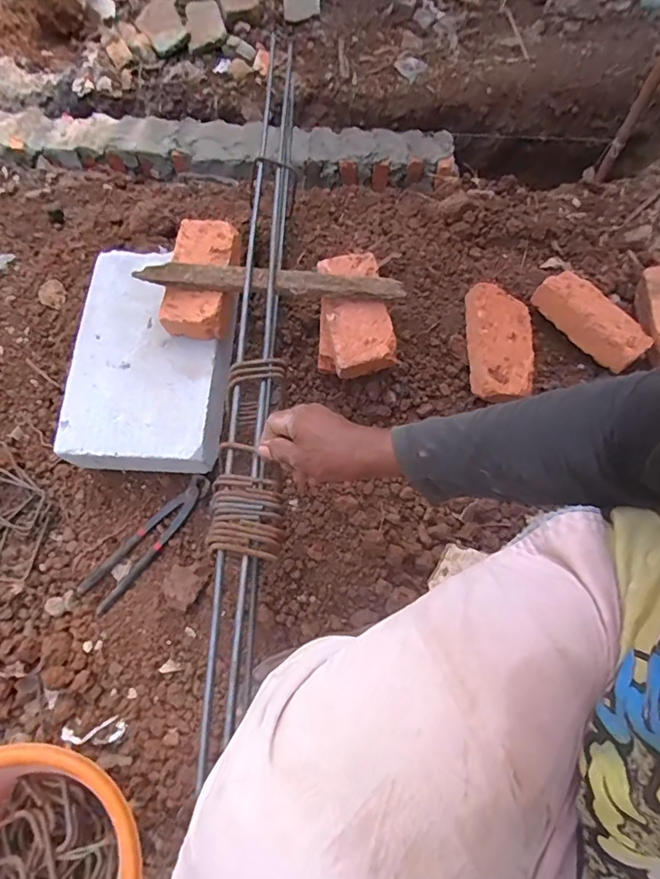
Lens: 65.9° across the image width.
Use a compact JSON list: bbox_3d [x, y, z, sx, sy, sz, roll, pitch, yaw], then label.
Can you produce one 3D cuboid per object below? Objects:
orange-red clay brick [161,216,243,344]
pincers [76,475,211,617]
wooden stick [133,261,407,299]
[{"bbox_3d":[-0.169,-0.215,0.677,0.085,0.042,0.161,6,79,2],"label":"orange-red clay brick"},{"bbox_3d":[-0.249,0.139,0.705,0.053,0.014,0.223,41,82,18],"label":"pincers"},{"bbox_3d":[-0.073,-0.204,0.653,0.330,0.025,0.032,3,62,0],"label":"wooden stick"}]

